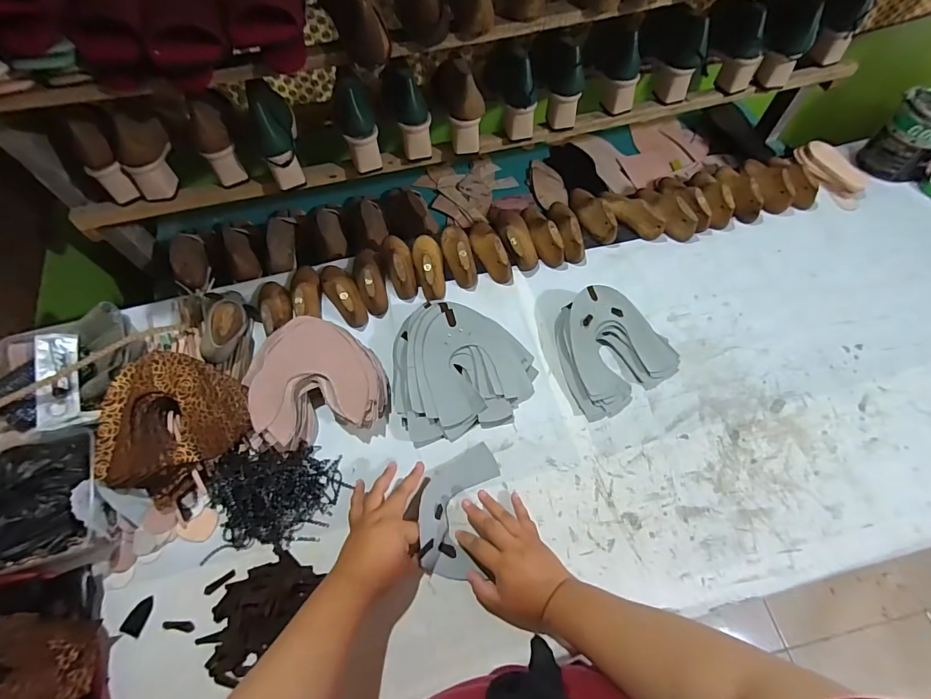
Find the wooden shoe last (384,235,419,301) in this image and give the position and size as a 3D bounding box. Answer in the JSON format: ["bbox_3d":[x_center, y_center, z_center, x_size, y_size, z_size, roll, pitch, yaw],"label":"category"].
[{"bbox_3d":[-0.120,-0.159,0.769,0.050,0.054,0.142,-16,63,-6],"label":"wooden shoe last"}]

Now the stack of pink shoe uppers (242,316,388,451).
[{"bbox_3d":[-0.226,0.046,0.656,0.185,0.065,0.192,-24,64,-10],"label":"stack of pink shoe uppers"}]

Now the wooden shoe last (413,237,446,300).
[{"bbox_3d":[-0.064,-0.149,0.758,0.051,0.054,0.149,-8,63,-2],"label":"wooden shoe last"}]

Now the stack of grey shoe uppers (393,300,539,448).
[{"bbox_3d":[-0.004,0.025,0.664,0.219,0.056,0.212,-7,63,-2],"label":"stack of grey shoe uppers"}]

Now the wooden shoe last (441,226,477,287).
[{"bbox_3d":[-0.011,-0.177,0.774,0.049,0.062,0.127,-11,63,-4],"label":"wooden shoe last"}]

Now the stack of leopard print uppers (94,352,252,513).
[{"bbox_3d":[-0.404,0.101,0.584,0.185,0.043,0.188,19,65,11],"label":"stack of leopard print uppers"}]

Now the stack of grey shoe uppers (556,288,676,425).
[{"bbox_3d":[0.222,-0.007,0.680,0.186,0.048,0.180,-30,66,-13],"label":"stack of grey shoe uppers"}]

